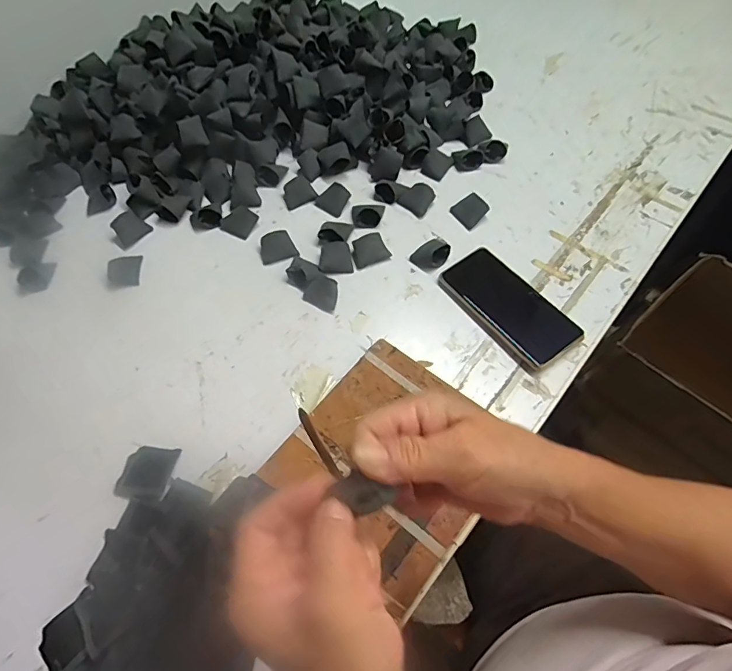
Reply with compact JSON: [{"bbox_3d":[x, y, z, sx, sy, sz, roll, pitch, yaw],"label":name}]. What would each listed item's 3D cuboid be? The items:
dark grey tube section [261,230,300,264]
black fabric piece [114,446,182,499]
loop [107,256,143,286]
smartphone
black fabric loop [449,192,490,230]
[{"bbox_3d":[-0.111,-0.113,0.586,0.044,0.019,0.032,-15,62,-5],"label":"dark grey tube section"},{"bbox_3d":[-0.213,0.133,0.453,0.051,0.005,0.049,4,62,5],"label":"black fabric piece"},{"bbox_3d":[-0.301,-0.082,0.577,0.035,0.012,0.039,-11,61,-3],"label":"loop"},{"bbox_3d":[0.163,-0.035,0.529,0.081,0.011,0.157,-34,65,-15],"label":"smartphone"},{"bbox_3d":[0.135,-0.165,0.603,0.034,0.020,0.040,-34,65,-15],"label":"black fabric loop"}]

